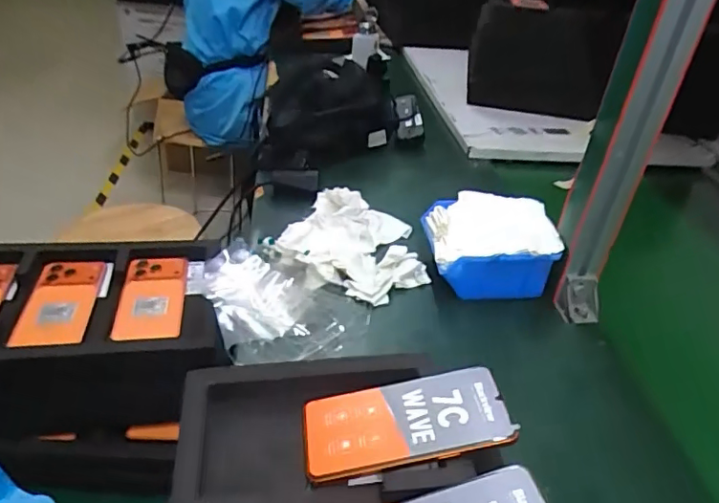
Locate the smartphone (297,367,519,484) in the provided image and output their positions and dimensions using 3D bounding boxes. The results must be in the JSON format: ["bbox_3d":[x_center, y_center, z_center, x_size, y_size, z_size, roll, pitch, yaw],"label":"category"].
[{"bbox_3d":[0.037,0.139,0.445,0.162,0.011,0.074,-11,36,-1],"label":"smartphone"}]

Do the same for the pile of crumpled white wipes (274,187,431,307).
[{"bbox_3d":[-0.005,-0.015,0.692,0.180,0.034,0.193,9,36,5],"label":"pile of crumpled white wipes"}]

